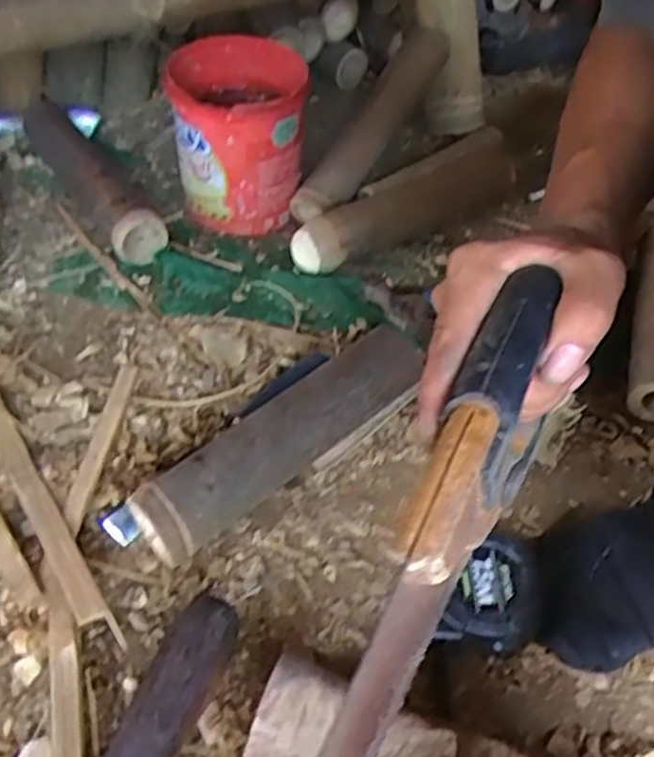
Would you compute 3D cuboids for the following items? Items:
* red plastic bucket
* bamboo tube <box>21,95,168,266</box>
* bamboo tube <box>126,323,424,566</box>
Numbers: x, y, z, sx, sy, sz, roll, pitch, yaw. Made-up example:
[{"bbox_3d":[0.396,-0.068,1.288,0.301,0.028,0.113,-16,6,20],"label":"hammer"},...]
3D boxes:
[{"bbox_3d":[-0.095,-0.261,0.795,0.135,0.150,0.158,-2,47,-6],"label":"red plastic bucket"},{"bbox_3d":[-0.262,-0.228,0.808,0.065,0.068,0.306,-23,53,-24],"label":"bamboo tube"},{"bbox_3d":[-0.029,0.047,0.587,0.263,0.065,0.060,-33,57,-30],"label":"bamboo tube"}]

